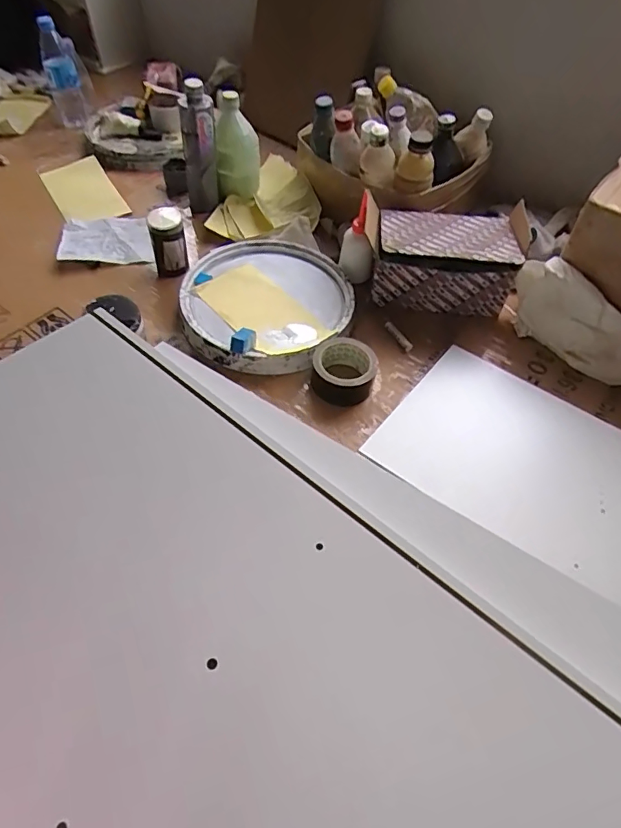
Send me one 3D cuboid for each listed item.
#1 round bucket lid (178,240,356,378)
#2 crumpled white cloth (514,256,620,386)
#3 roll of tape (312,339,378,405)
[{"bbox_3d":[-0.073,-0.194,0.875,0.275,0.056,0.279,1,53,-2],"label":"round bucket lid"},{"bbox_3d":[0.438,-0.137,0.836,0.264,0.124,0.051,45,62,6],"label":"crumpled white cloth"},{"bbox_3d":[0.053,-0.066,0.789,0.092,0.065,0.087,1,53,-2],"label":"roll of tape"}]

